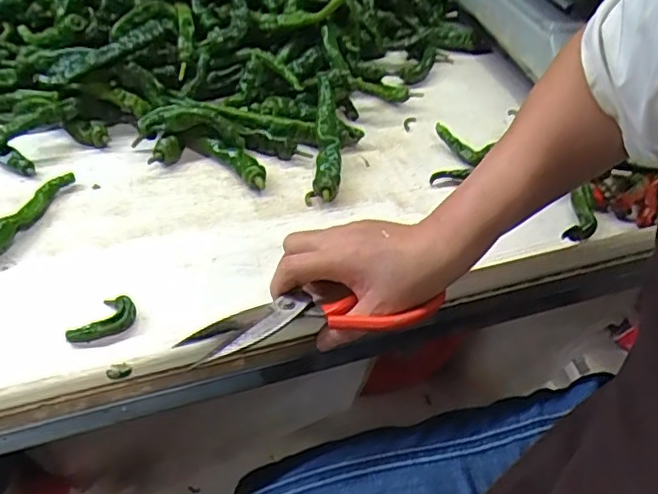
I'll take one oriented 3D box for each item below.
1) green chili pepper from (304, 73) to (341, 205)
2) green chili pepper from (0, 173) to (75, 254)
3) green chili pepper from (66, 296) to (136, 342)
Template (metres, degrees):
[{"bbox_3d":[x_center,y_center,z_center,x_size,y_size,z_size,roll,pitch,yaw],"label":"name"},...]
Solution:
[{"bbox_3d":[-0.004,-0.108,0.610,0.031,0.025,0.151,3,60,-4],"label":"green chili pepper"},{"bbox_3d":[-0.260,-0.024,0.509,0.026,0.024,0.133,22,47,15],"label":"green chili pepper"},{"bbox_3d":[-0.170,0.050,0.452,0.049,0.014,0.031,-12,48,-18],"label":"green chili pepper"}]

